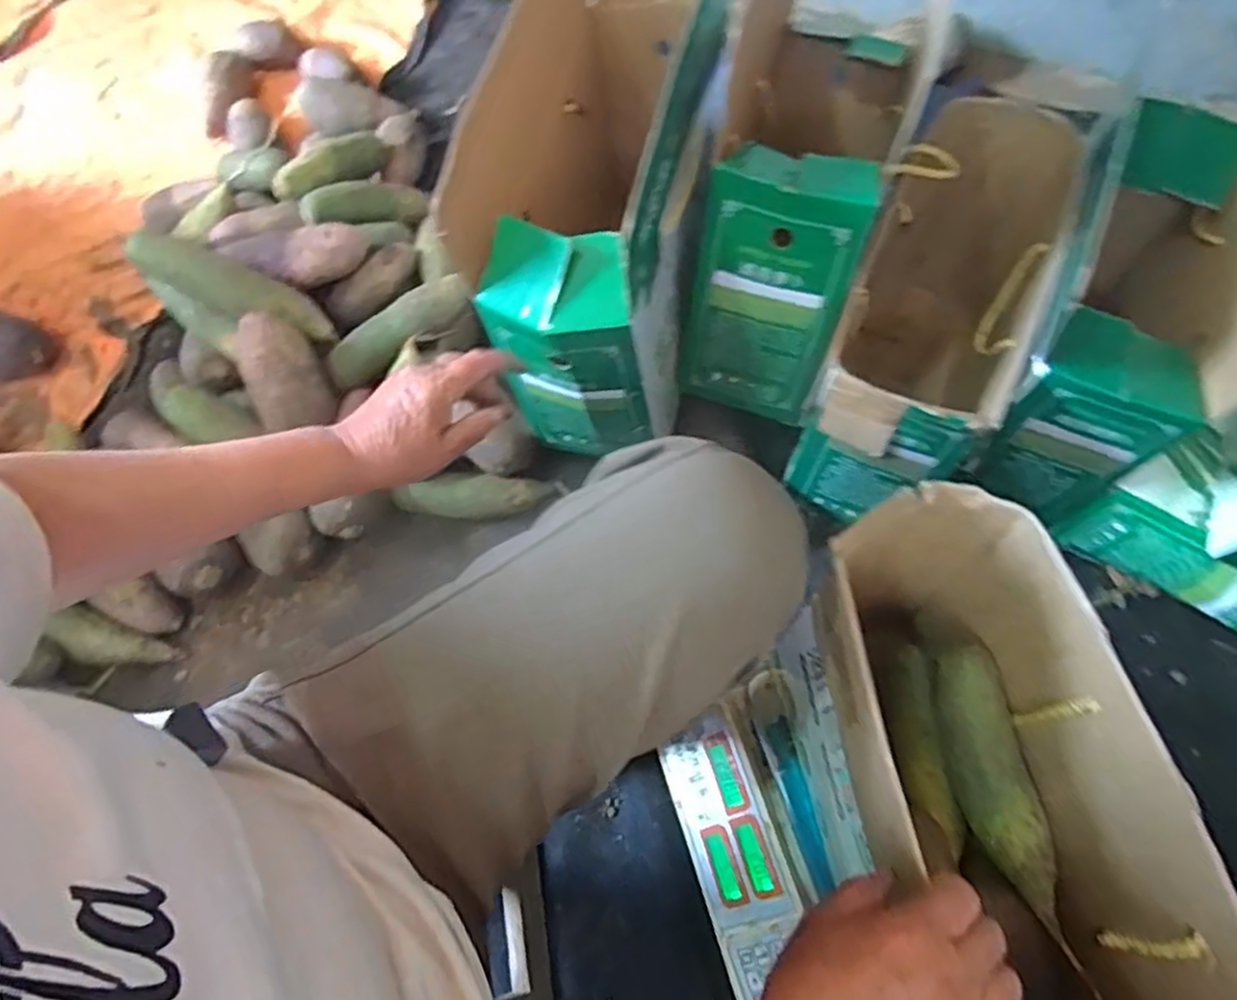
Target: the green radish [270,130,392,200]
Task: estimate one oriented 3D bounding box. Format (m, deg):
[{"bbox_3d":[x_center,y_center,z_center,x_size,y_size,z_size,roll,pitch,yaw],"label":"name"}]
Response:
[{"bbox_3d":[-0.367,-0.443,0.973,0.056,0.055,0.192,25,44,13],"label":"green radish"}]

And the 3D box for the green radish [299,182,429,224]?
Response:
[{"bbox_3d":[-0.322,-0.380,0.955,0.163,0.044,0.046,-19,62,-37],"label":"green radish"}]

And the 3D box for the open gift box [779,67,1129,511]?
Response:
[{"bbox_3d":[0.326,-0.182,0.771,0.181,0.306,0.373,20,67,11],"label":"open gift box"}]

